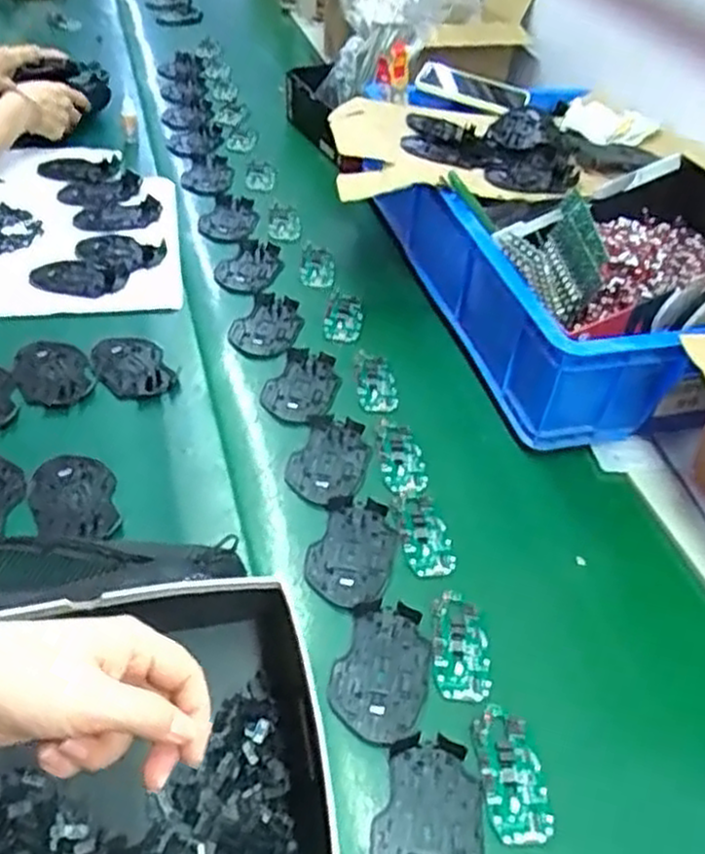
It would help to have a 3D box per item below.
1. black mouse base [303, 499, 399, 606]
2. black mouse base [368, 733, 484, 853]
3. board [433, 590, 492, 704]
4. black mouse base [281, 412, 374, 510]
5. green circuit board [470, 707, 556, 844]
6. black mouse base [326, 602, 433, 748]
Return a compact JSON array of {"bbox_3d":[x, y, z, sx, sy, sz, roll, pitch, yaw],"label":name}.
[{"bbox_3d":[0.001,0.116,0.718,0.073,0.015,0.117,15,43,10],"label":"black mouse base"},{"bbox_3d":[0.054,0.275,0.541,0.072,0.008,0.117,13,43,9],"label":"black mouse base"},{"bbox_3d":[0.090,0.180,0.644,0.045,0.011,0.095,5,42,-1],"label":"board"},{"bbox_3d":[-0.023,0.033,0.801,0.073,0.011,0.119,15,43,10],"label":"black mouse base"},{"bbox_3d":[0.115,0.252,0.571,0.043,0.006,0.097,-2,43,-9],"label":"green circuit board"},{"bbox_3d":[0.025,0.195,0.627,0.074,0.010,0.119,15,43,11],"label":"black mouse base"}]

